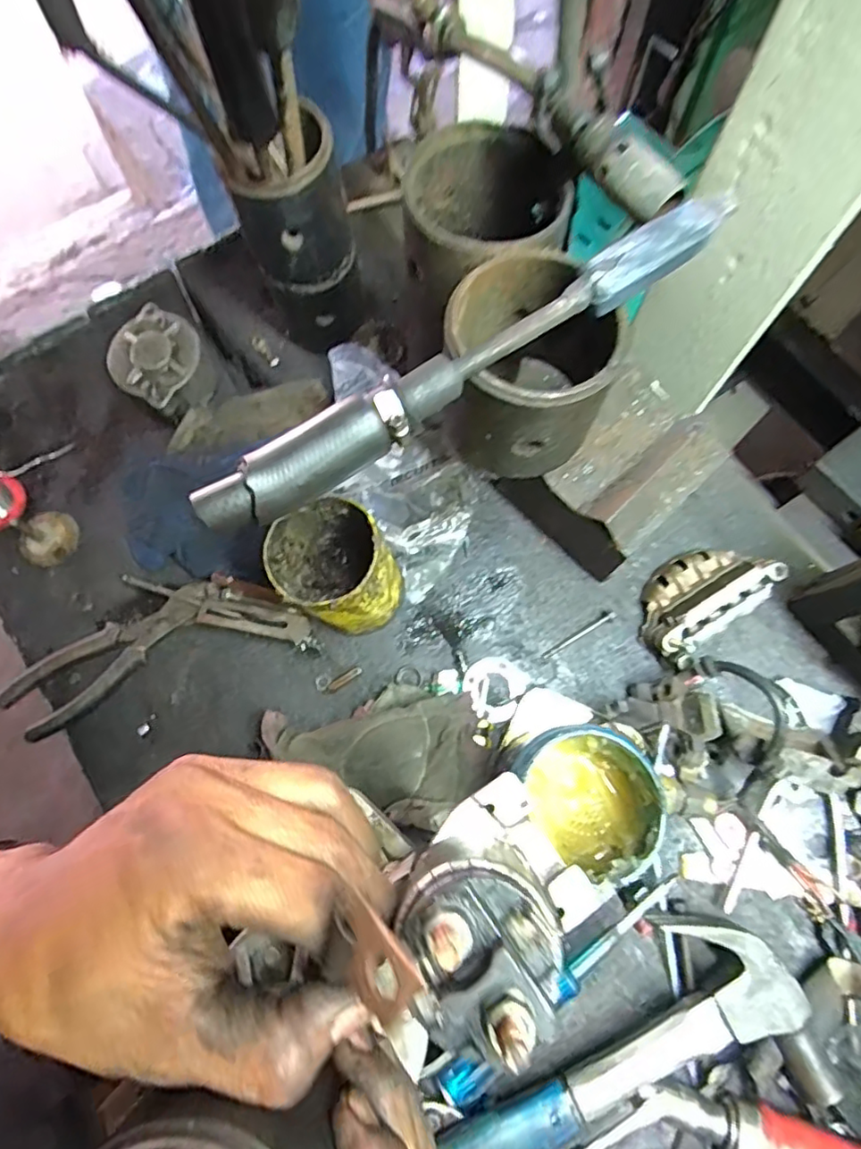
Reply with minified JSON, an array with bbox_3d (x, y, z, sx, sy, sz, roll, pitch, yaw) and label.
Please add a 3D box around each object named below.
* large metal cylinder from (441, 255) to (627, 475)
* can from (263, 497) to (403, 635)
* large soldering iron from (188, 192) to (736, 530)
[{"bbox_3d":[0.049,-0.108,0.319,0.085,0.083,0.088,-5,73,-2],"label":"large metal cylinder"},{"bbox_3d":[-0.065,0.000,0.429,0.076,0.111,0.073,0,73,0],"label":"can"},{"bbox_3d":[0.021,-0.095,0.267,0.271,0.028,0.025,-30,75,-9],"label":"large soldering iron"}]

